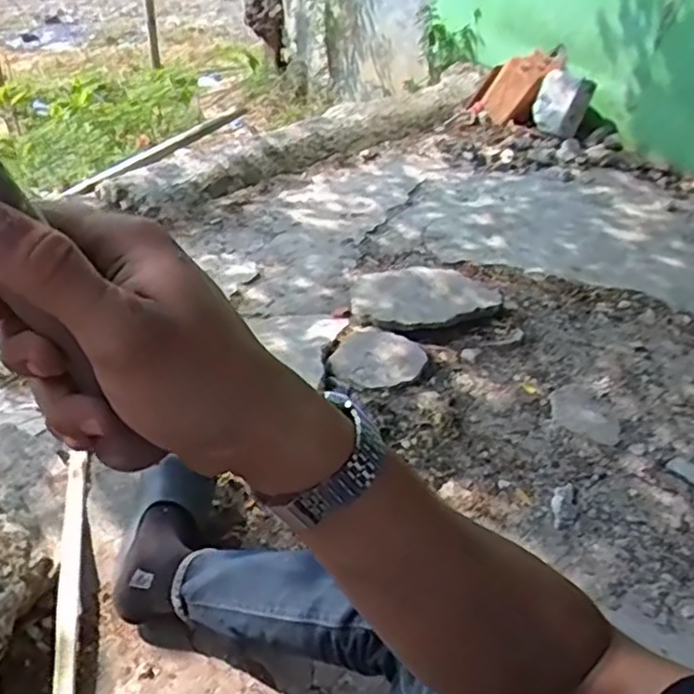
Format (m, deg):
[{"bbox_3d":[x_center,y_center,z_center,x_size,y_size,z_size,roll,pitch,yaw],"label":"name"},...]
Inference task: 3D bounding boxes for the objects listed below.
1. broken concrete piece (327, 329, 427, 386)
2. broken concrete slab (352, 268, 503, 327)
[{"bbox_3d":[0.066,0.027,1.495,0.189,0.024,0.185,4,38,-3],"label":"broken concrete piece"},{"bbox_3d":[0.184,-0.131,1.684,0.359,0.044,0.254,-19,44,-29],"label":"broken concrete slab"}]

